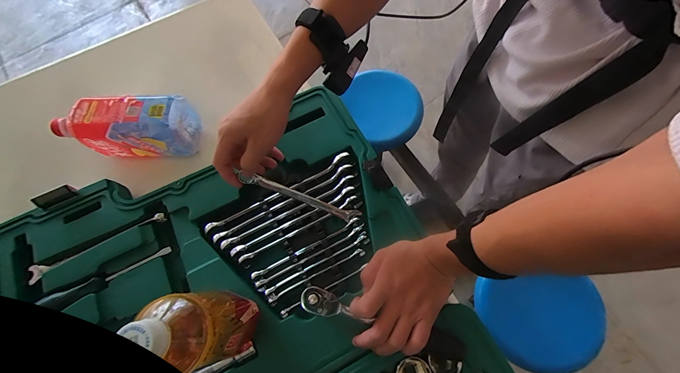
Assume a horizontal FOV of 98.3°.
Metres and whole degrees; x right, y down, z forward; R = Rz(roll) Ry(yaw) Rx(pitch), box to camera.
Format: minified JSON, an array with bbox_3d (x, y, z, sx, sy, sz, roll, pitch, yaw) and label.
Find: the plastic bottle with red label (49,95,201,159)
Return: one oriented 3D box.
[{"bbox_3d":[-0.349,-0.093,0.467,0.211,0.081,0.072,-2,71,2],"label":"plastic bottle with red label"}]

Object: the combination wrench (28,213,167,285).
[{"bbox_3d":[-0.347,0.083,0.421,0.199,0.011,0.021,-26,72,-7],"label":"combination wrench"}]

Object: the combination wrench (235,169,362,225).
[{"bbox_3d":[-0.051,0.015,0.406,0.175,0.013,0.019,22,71,-16],"label":"combination wrench"}]

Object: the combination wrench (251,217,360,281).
[{"bbox_3d":[-0.047,0.084,0.411,0.165,0.010,0.010,-28,72,-7],"label":"combination wrench"}]

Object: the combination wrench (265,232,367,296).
[{"bbox_3d":[-0.030,0.106,0.405,0.156,0.009,0.010,-30,72,-8],"label":"combination wrench"}]

